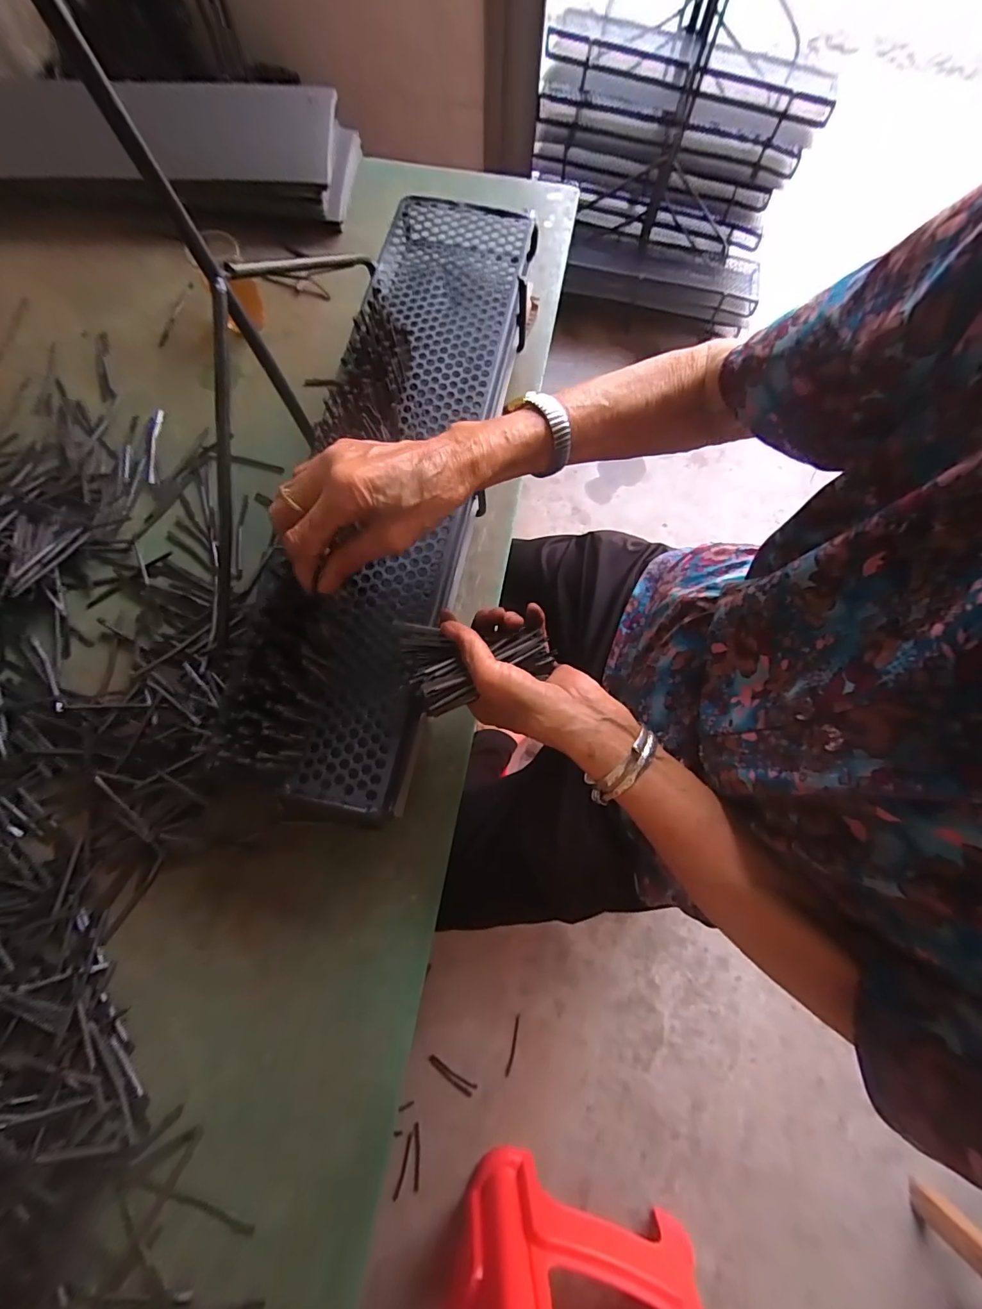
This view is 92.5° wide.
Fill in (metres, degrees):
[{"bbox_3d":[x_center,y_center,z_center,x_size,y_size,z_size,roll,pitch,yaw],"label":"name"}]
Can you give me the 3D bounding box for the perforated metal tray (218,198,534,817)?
[{"bbox_3d":[-0.081,-0.175,0.408,0.143,0.044,0.594,10,77,1],"label":"perforated metal tray"}]

